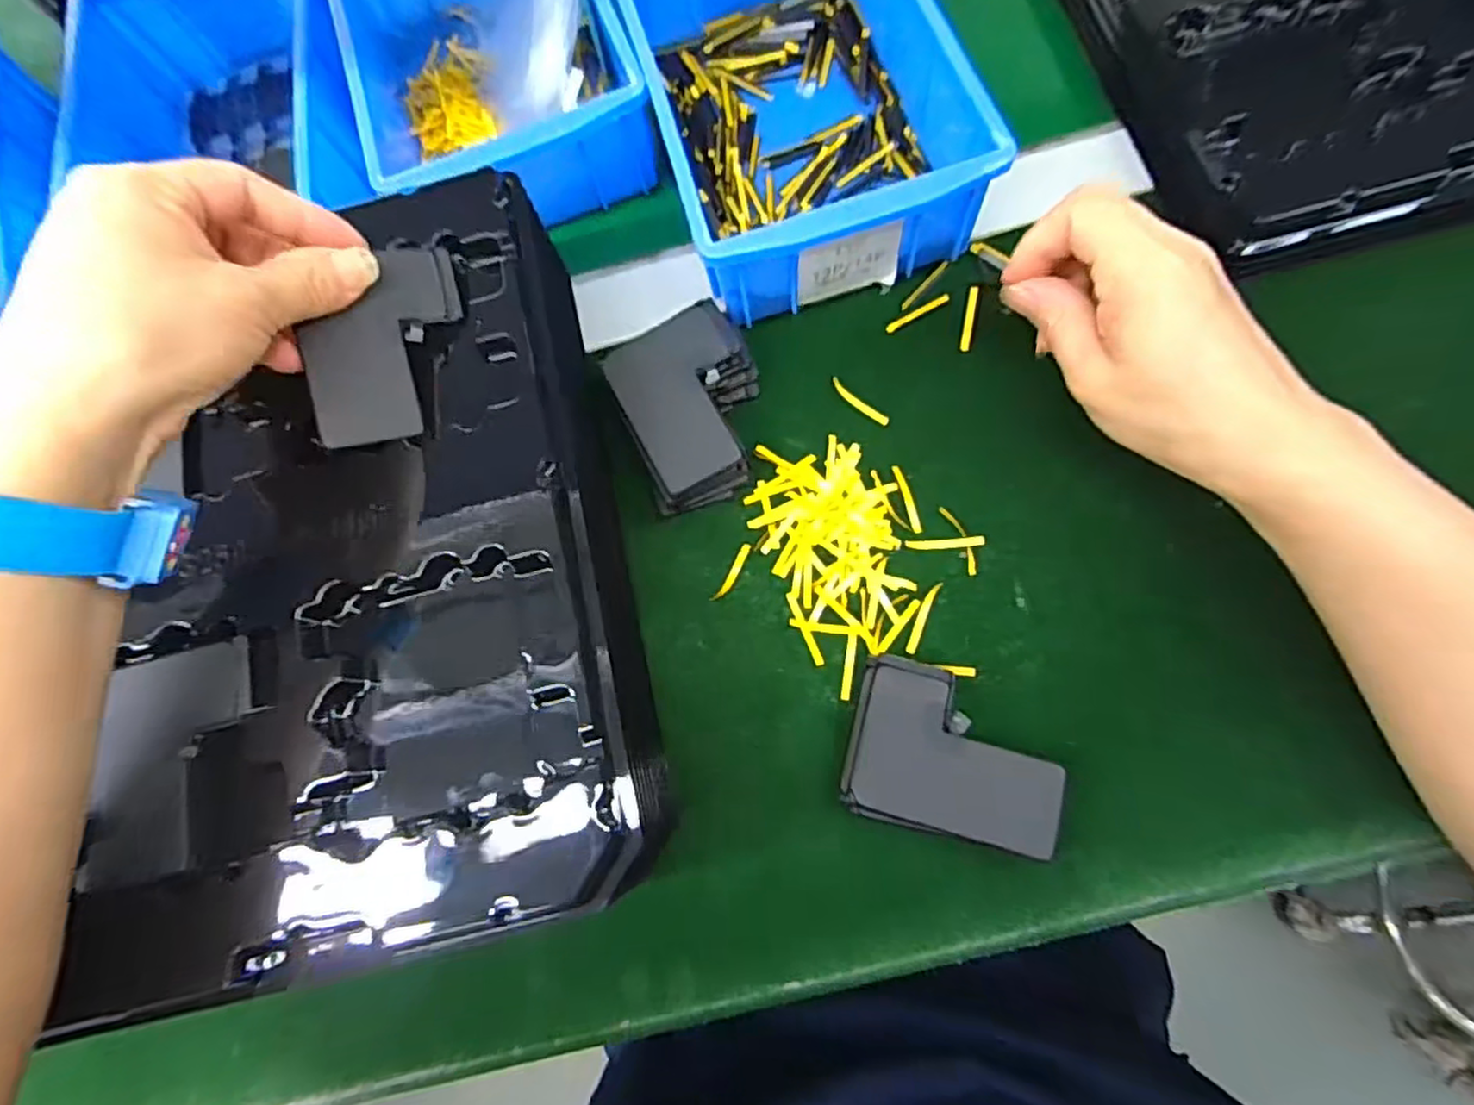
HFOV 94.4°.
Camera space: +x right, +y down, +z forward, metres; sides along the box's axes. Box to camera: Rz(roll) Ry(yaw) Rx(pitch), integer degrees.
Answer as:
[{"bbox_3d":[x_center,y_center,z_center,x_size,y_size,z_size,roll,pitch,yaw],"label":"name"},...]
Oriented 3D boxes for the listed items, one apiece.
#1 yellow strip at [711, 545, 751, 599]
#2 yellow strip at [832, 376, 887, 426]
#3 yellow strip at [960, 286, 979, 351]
[{"bbox_3d":[-0.002,0.009,0.309,0.005,0.004,0.029,28,81,12],"label":"yellow strip"},{"bbox_3d":[0.057,-0.070,0.321,0.033,0.004,0.006,40,84,14],"label":"yellow strip"},{"bbox_3d":[0.112,-0.112,0.327,0.005,0.004,0.034,11,78,9],"label":"yellow strip"}]

